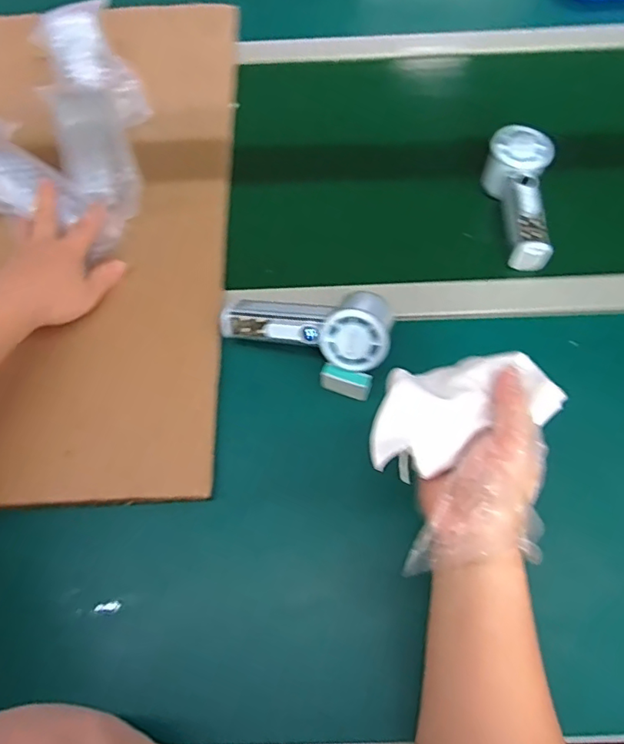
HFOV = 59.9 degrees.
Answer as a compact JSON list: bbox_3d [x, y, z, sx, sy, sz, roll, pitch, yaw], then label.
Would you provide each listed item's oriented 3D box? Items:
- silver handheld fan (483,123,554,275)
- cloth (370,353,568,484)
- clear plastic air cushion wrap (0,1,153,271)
[{"bbox_3d":[0.217,-0.186,0.572,0.062,0.050,0.156,7,61,6],"label":"silver handheld fan"},{"bbox_3d":[0.096,0.028,0.374,0.135,0.038,0.065,-23,63,-10],"label":"cloth"},{"bbox_3d":[-0.279,-0.301,0.637,0.179,0.065,0.377,-2,60,1],"label":"clear plastic air cushion wrap"}]

